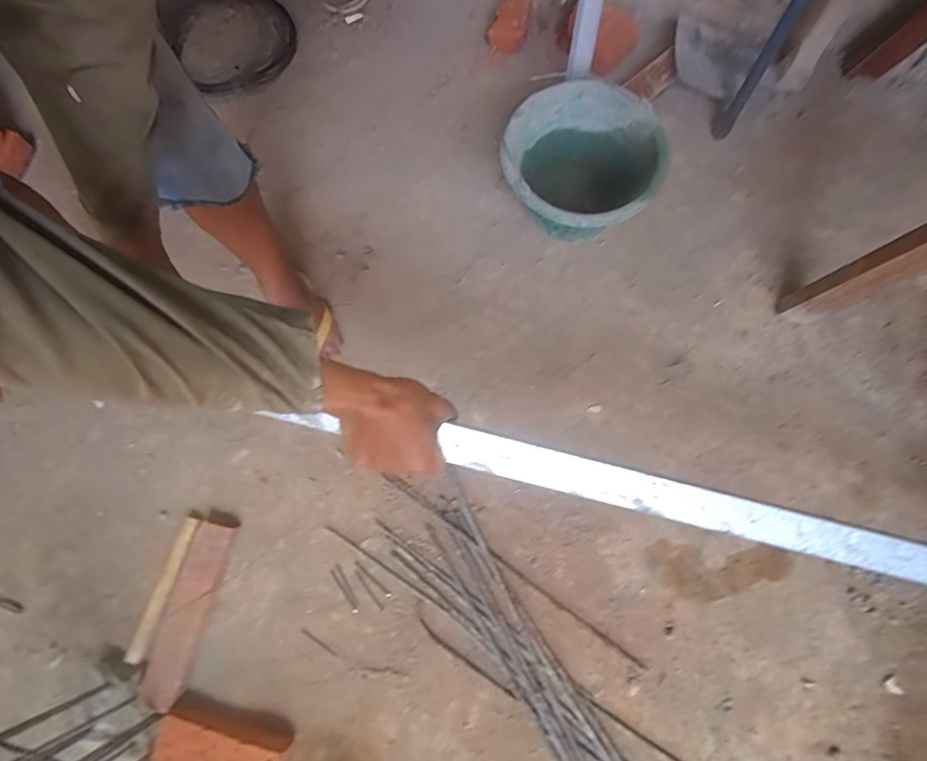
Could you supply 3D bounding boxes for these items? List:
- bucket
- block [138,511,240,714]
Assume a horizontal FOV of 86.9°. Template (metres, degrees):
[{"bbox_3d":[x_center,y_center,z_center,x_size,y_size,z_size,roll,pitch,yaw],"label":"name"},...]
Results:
[{"bbox_3d":[0.198,-0.352,0.865,0.254,0.179,0.245,-1,76,3],"label":"bucket"},{"bbox_3d":[-0.442,0.361,0.787,0.068,0.036,0.283,13,77,7],"label":"block"}]

